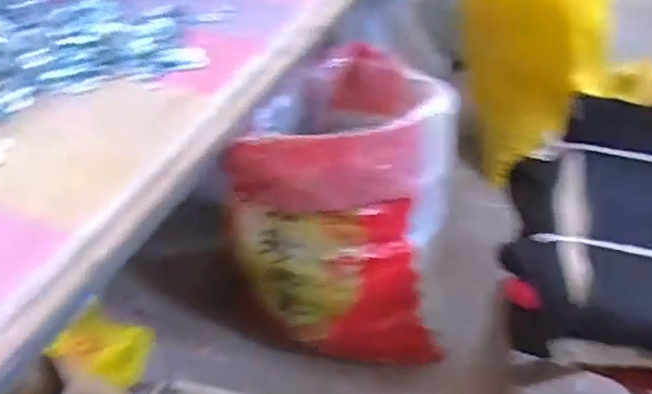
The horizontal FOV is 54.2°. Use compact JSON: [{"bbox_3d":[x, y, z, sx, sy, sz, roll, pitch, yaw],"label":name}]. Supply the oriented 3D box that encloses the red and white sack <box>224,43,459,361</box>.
[{"bbox_3d":[0.024,0.010,0.939,0.282,0.407,0.302,2,44,4],"label":"red and white sack"}]

